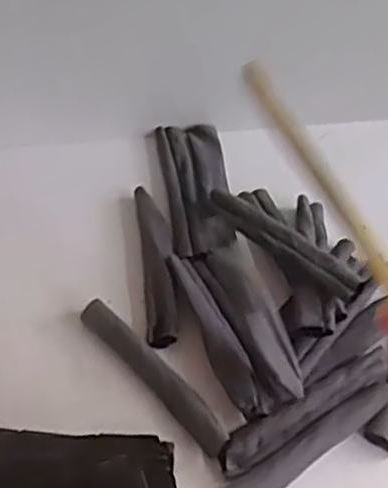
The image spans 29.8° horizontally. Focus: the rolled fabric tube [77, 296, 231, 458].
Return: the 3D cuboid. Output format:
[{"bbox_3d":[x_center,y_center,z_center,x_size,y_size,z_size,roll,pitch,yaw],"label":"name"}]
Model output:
[{"bbox_3d":[-0.038,0.120,0.681,0.029,0.018,0.188,-37,65,-25],"label":"rolled fabric tube"}]

